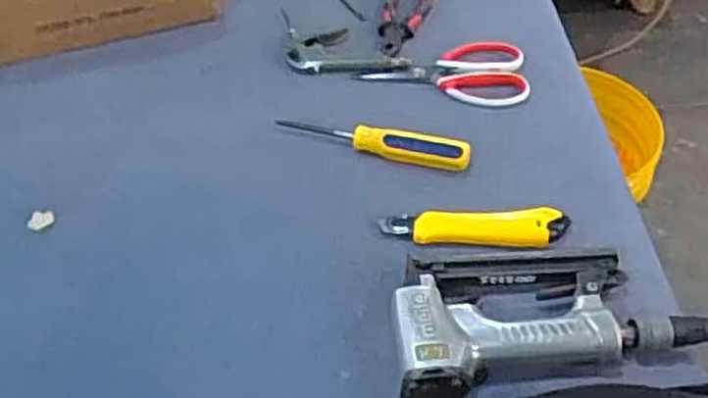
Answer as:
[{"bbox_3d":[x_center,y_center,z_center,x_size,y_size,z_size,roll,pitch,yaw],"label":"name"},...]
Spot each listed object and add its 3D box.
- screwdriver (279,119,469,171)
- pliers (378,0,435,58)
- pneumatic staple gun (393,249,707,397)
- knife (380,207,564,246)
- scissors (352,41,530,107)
[{"bbox_3d":[0.016,-0.059,0.751,0.197,0.022,0.031,12,49,14],"label":"screwdriver"},{"bbox_3d":[0.059,-0.215,0.897,0.054,0.012,0.148,9,48,11],"label":"pliers"},{"bbox_3d":[0.152,0.083,0.599,0.258,0.045,0.123,-10,47,-6],"label":"pneumatic staple gun"},{"bbox_3d":[0.108,0.025,0.675,0.163,0.014,0.038,-1,47,3],"label":"knife"},{"bbox_3d":[0.096,-0.133,0.825,0.181,0.013,0.094,-3,47,1],"label":"scissors"}]

